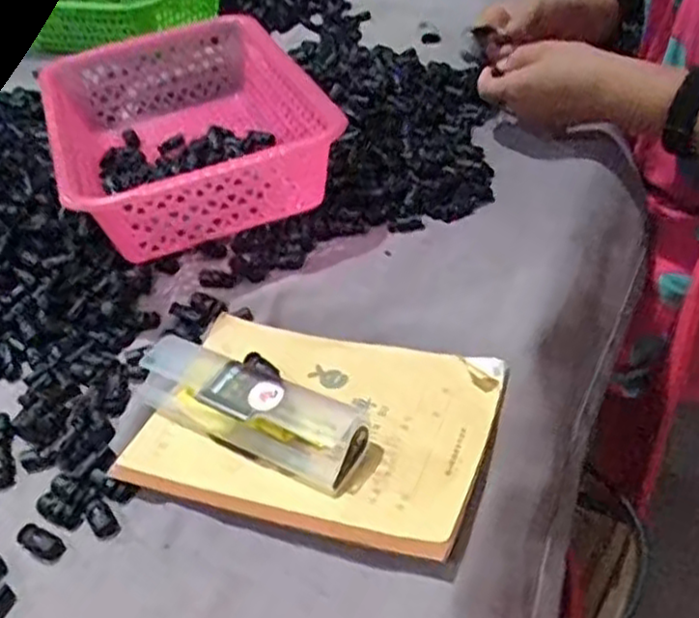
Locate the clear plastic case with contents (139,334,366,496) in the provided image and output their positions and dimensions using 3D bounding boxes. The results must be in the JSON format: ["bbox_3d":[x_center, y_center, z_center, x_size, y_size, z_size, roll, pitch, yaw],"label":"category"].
[{"bbox_3d":[-0.064,0.056,0.447,0.158,0.032,0.041,18,45,29],"label":"clear plastic case with contents"}]

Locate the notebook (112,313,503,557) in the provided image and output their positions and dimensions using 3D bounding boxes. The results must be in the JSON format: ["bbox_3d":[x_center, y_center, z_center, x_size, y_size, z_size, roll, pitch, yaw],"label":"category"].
[{"bbox_3d":[-0.021,0.068,0.453,0.205,0.026,0.145,9,41,21],"label":"notebook"}]

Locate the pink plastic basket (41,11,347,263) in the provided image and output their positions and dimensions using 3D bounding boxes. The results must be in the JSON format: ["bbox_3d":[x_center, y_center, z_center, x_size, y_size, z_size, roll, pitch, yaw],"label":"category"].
[{"bbox_3d":[-0.143,-0.149,0.648,0.206,0.103,0.291,-17,39,-12],"label":"pink plastic basket"}]

